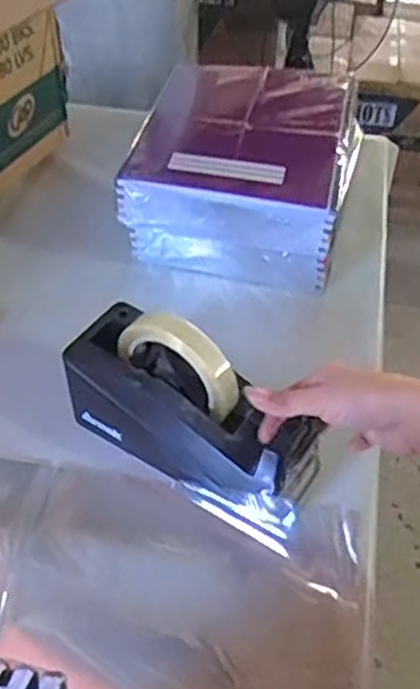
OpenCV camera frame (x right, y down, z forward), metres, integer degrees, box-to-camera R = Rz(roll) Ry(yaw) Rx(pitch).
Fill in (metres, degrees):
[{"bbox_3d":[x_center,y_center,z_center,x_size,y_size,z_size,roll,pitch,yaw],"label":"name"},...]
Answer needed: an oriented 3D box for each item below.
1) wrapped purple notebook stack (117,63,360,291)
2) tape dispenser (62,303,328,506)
[{"bbox_3d":[0.041,-0.184,0.795,0.206,0.135,0.238,12,47,9],"label":"wrapped purple notebook stack"},{"bbox_3d":[-0.017,0.041,0.562,0.195,0.117,0.072,28,52,23],"label":"tape dispenser"}]

